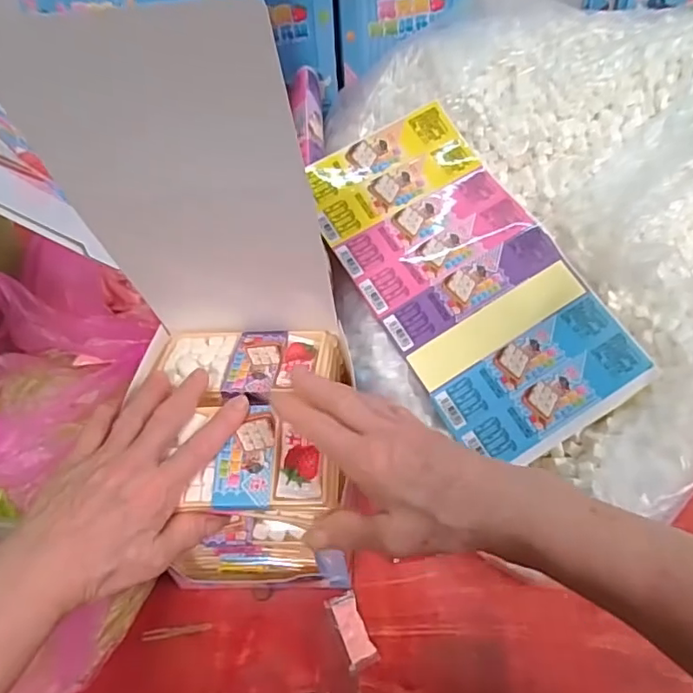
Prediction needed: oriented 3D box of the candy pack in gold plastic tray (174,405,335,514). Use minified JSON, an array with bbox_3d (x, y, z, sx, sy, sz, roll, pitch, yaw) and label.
[{"bbox_3d":[-0.056,0.073,0.371,0.100,0.017,0.067,1,50,5],"label":"candy pack in gold plastic tray"}]

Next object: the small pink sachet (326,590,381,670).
[{"bbox_3d":[0.005,0.219,0.437,0.023,0.004,0.055,-20,51,-11],"label":"small pink sachet"}]

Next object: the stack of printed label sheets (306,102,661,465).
[{"bbox_3d":[0.105,-0.065,0.512,0.168,0.013,0.329,-31,76,-7],"label":"stack of printed label sheets"}]

